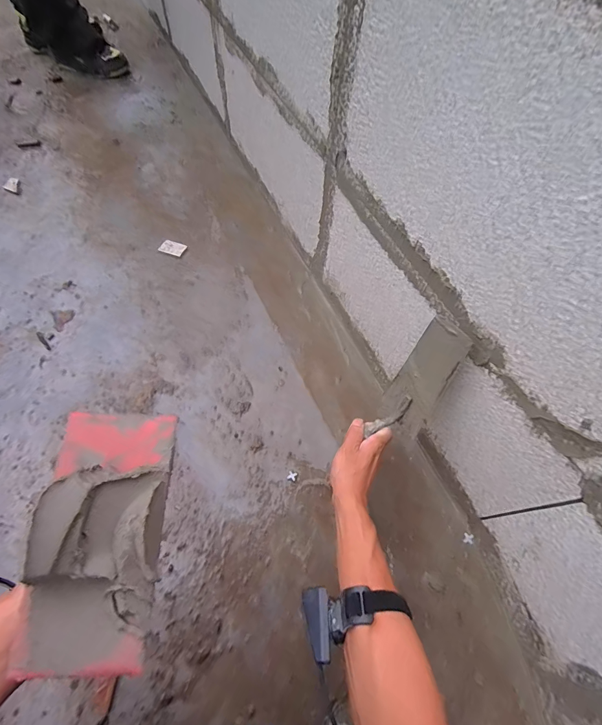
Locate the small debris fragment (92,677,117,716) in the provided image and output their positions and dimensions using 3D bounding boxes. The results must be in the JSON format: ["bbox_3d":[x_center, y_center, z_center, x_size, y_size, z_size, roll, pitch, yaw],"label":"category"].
[{"bbox_3d":[-0.278,0.470,0.512,0.024,0.008,0.040,6,62,1],"label":"small debris fragment"}]

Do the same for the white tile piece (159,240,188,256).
[{"bbox_3d":[-0.328,-0.294,0.926,0.059,0.008,0.040,19,63,8],"label":"white tile piece"}]

